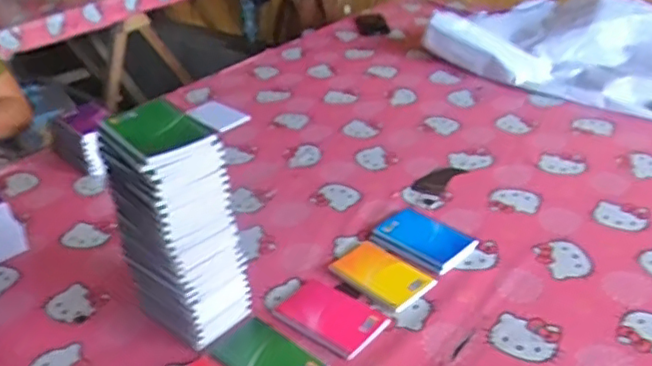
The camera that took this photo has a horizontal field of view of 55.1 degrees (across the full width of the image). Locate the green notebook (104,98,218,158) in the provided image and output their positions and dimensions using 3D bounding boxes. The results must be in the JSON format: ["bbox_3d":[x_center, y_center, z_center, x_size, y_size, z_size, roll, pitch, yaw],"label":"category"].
[{"bbox_3d":[-0.189,-0.063,0.695,0.080,0.006,0.137,-26,38,-30],"label":"green notebook"}]

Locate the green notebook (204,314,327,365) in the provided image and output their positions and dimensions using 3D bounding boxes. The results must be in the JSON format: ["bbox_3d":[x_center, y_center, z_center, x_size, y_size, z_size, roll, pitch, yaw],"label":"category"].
[{"bbox_3d":[-0.070,0.210,0.749,0.129,0.009,0.086,22,35,33],"label":"green notebook"}]

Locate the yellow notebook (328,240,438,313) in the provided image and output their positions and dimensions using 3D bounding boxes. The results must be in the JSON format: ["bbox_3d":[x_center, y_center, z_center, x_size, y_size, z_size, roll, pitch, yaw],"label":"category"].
[{"bbox_3d":[0.076,0.124,0.867,0.082,0.012,0.140,-29,40,-34],"label":"yellow notebook"}]

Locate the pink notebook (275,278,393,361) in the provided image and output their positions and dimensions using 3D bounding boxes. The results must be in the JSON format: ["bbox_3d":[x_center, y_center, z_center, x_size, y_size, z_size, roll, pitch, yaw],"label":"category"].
[{"bbox_3d":[0.005,0.170,0.809,0.135,0.009,0.086,23,41,36],"label":"pink notebook"}]

